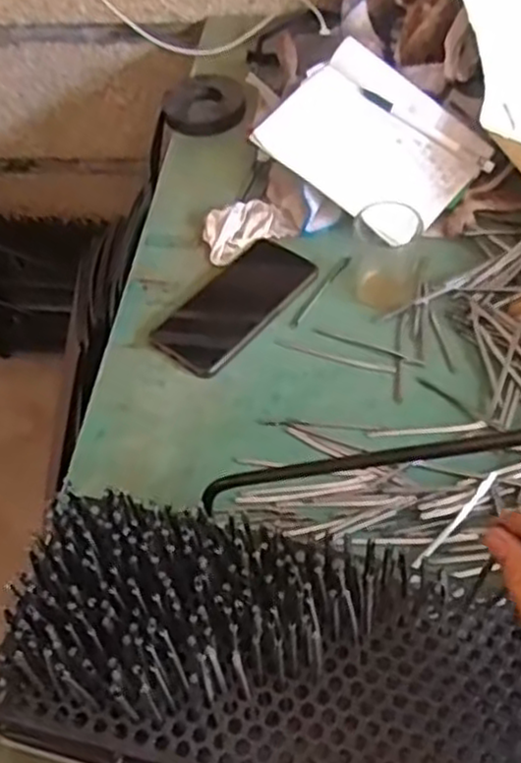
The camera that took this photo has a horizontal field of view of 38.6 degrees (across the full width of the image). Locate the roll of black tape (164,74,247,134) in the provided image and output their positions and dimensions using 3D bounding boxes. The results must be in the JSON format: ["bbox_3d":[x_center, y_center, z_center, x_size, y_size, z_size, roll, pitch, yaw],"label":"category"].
[{"bbox_3d":[-0.065,-0.326,0.868,0.096,0.019,0.100,-3,53,4],"label":"roll of black tape"}]

